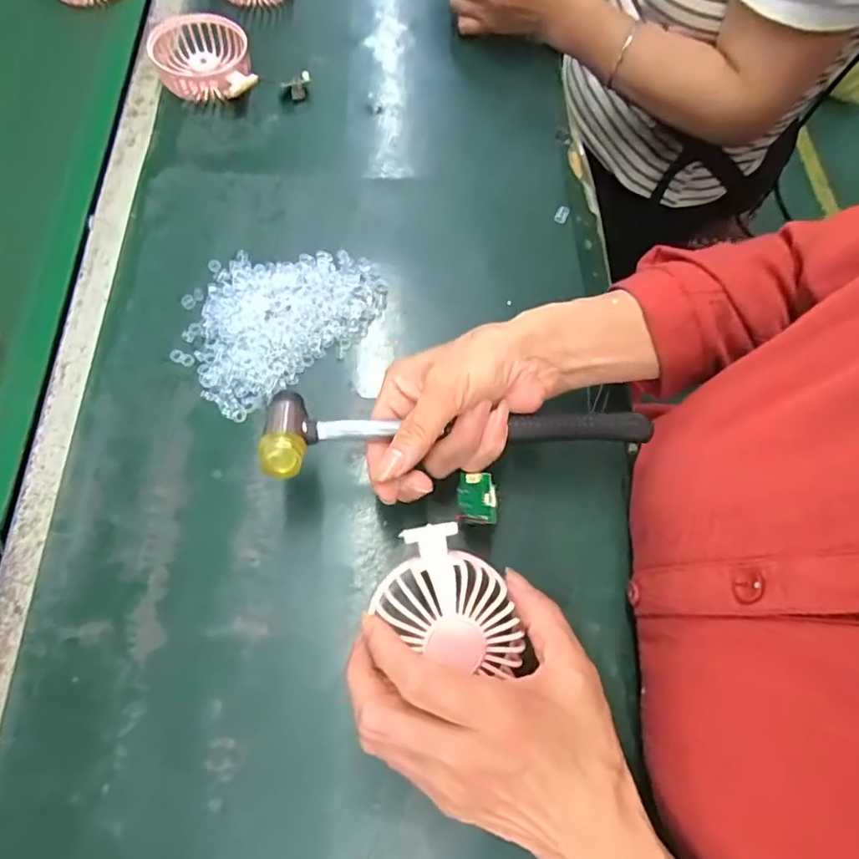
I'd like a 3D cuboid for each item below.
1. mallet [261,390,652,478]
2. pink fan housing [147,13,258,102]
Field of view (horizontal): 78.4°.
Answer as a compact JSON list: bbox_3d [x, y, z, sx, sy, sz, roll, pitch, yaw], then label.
[{"bbox_3d":[0.022,0.001,0.312,0.232,0.020,0.053,0,68,-8],"label":"mallet"},{"bbox_3d":[-0.214,-0.352,0.501,0.086,0.035,0.097,-12,69,-7],"label":"pink fan housing"}]

